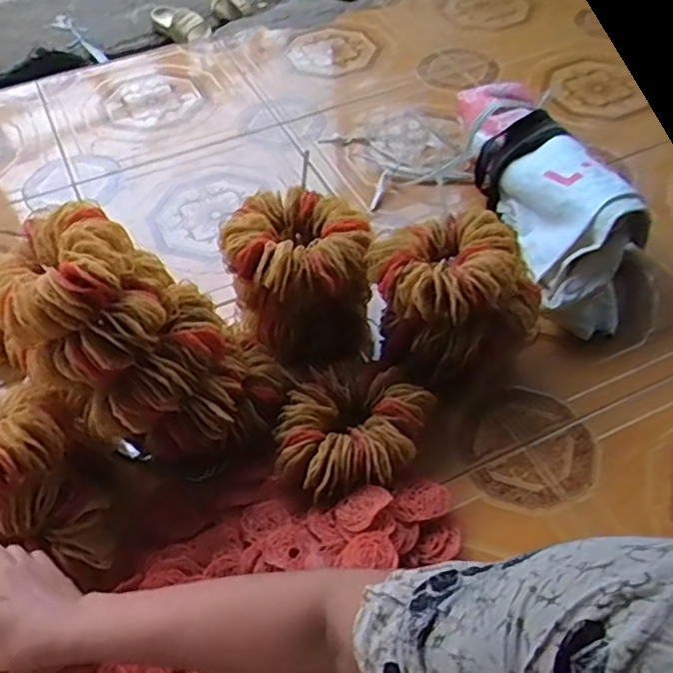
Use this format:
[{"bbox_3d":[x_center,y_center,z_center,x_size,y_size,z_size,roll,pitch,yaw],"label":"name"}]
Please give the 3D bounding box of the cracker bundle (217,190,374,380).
[{"bbox_3d":[-0.041,-0.064,0.855,0.138,0.178,0.178,-38,59,-25],"label":"cracker bundle"}]

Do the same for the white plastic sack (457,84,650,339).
[{"bbox_3d":[0.316,-0.218,0.971,0.180,0.126,0.460,-8,51,-4],"label":"white plastic sack"}]

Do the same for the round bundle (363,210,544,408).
[{"bbox_3d":[0.146,-0.034,0.814,0.184,0.170,0.147,-18,52,-12],"label":"round bundle"}]

